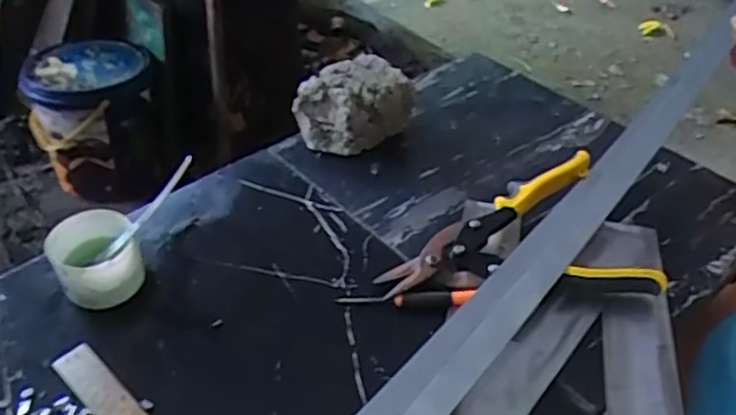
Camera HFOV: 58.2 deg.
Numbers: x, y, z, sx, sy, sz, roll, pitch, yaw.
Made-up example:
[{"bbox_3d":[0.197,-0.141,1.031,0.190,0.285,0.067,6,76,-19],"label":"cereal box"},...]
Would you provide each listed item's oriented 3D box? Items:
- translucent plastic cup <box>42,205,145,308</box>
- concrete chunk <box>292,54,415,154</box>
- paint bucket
[{"bbox_3d":[-0.224,0.044,0.547,0.064,0.057,0.065,1,44,-1],"label":"translucent plastic cup"},{"bbox_3d":[-0.016,-0.106,0.702,0.108,0.069,0.080,-28,51,-27],"label":"concrete chunk"},{"bbox_3d":[-0.507,-0.163,1.263,0.233,0.246,0.200,-19,48,-20],"label":"paint bucket"}]

